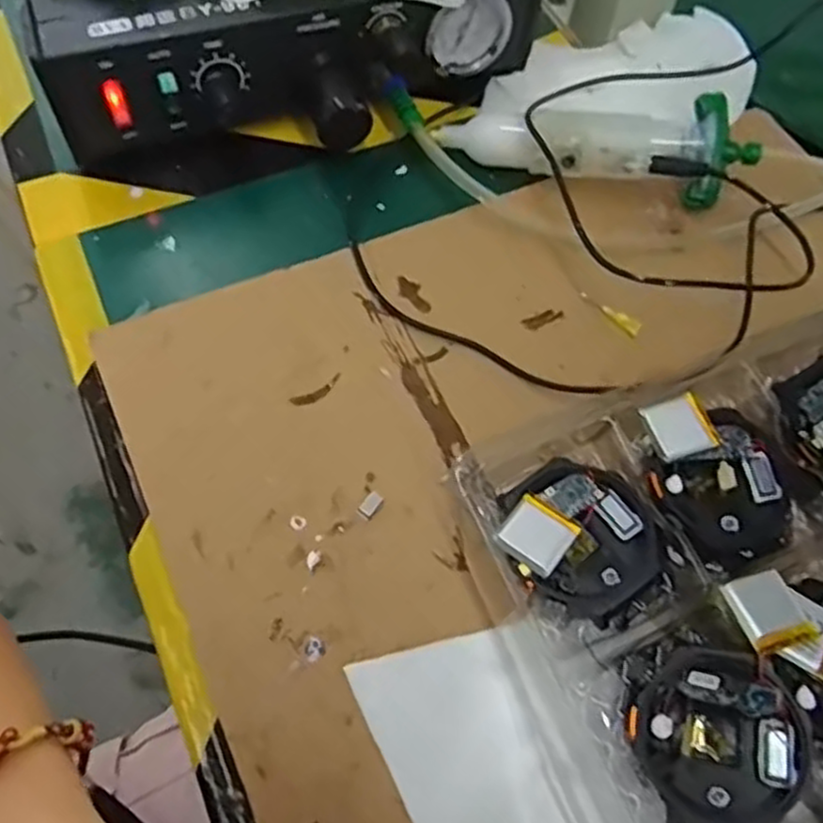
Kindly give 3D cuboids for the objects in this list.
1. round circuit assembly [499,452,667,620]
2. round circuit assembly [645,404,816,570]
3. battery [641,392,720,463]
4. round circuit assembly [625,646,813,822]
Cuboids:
[{"bbox_3d":[0.056,0.041,0.249,0.048,0.013,0.050,6,64,-11],"label":"round circuit assembly"},{"bbox_3d":[0.114,0.027,0.263,0.048,0.008,0.048,-39,71,-18],"label":"round circuit assembly"},{"bbox_3d":[0.096,0.006,0.265,0.023,0.004,0.021,-19,74,-14],"label":"battery"},{"bbox_3d":[0.092,0.099,0.222,0.044,0.025,0.050,-24,67,-13],"label":"round circuit assembly"}]

